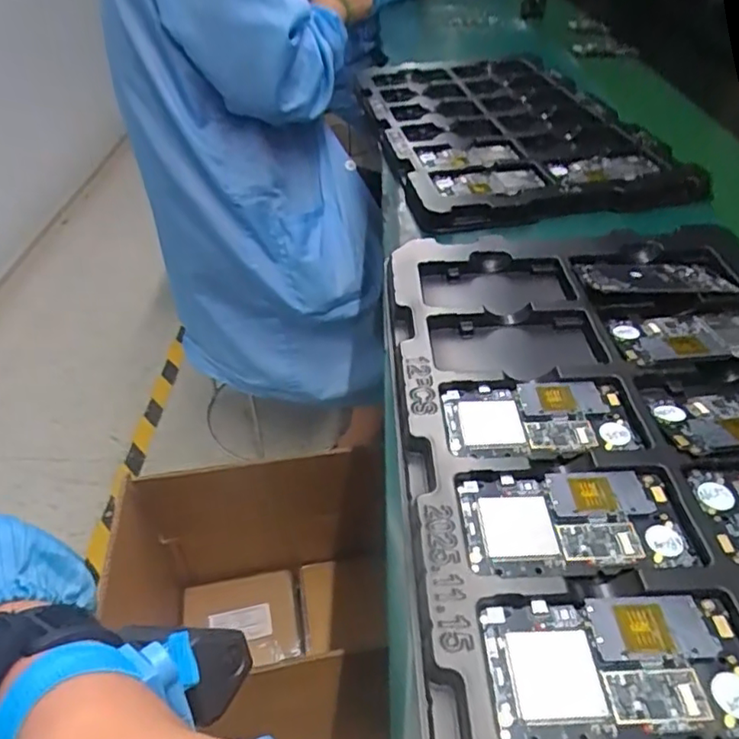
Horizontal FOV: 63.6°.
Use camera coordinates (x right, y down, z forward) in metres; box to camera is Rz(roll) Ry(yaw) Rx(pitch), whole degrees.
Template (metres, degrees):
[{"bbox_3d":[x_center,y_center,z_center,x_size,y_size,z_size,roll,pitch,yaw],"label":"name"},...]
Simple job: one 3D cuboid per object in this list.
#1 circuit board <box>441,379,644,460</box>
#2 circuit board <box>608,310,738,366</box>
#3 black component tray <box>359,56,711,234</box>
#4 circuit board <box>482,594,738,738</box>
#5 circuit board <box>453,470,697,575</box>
[{"bbox_3d":[0.118,0.032,0.420,0.128,0.006,0.069,-4,41,1],"label":"circuit board"},{"bbox_3d":[0.260,-0.027,0.473,0.125,0.007,0.062,-4,41,0],"label":"circuit board"},{"bbox_3d":[0.178,-0.371,0.888,0.319,0.030,0.636,-8,41,-4],"label":"black component tray"},{"bbox_3d":[0.123,0.146,0.292,0.126,0.005,0.070,-4,41,1],"label":"circuit board"},{"bbox_3d":[0.120,0.089,0.357,0.127,0.009,0.070,-5,41,0],"label":"circuit board"}]

